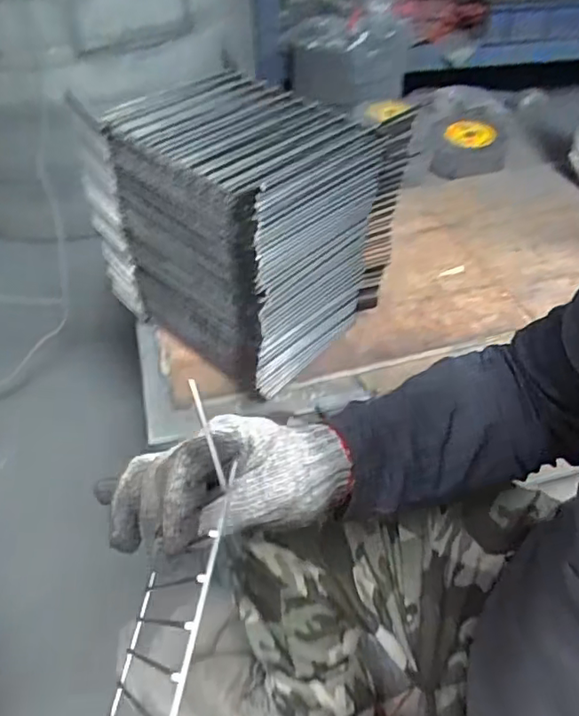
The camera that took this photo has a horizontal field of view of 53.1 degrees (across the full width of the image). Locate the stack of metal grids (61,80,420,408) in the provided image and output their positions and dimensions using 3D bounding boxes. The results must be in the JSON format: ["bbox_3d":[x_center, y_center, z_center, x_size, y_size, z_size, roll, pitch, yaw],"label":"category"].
[{"bbox_3d":[-0.060,-0.155,0.693,0.288,0.265,0.220,31,55,27],"label":"stack of metal grids"}]

